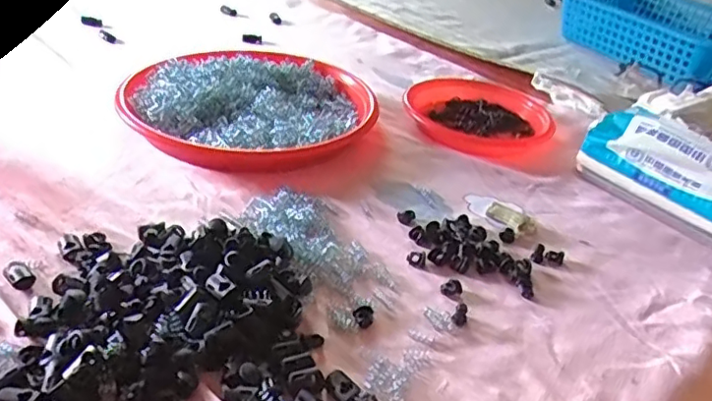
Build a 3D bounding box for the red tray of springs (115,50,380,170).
[{"bbox_3d":[-0.104,-0.104,0.604,0.239,0.034,0.238,9,33,2],"label":"red tray of springs"}]

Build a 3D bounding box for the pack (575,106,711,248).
[{"bbox_3d":[0.299,-0.027,0.538,0.077,0.063,0.163,-11,37,-27],"label":"pack"}]

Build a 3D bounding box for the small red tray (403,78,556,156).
[{"bbox_3d":[0.144,-0.105,0.680,0.167,0.027,0.190,19,34,18],"label":"small red tray"}]

